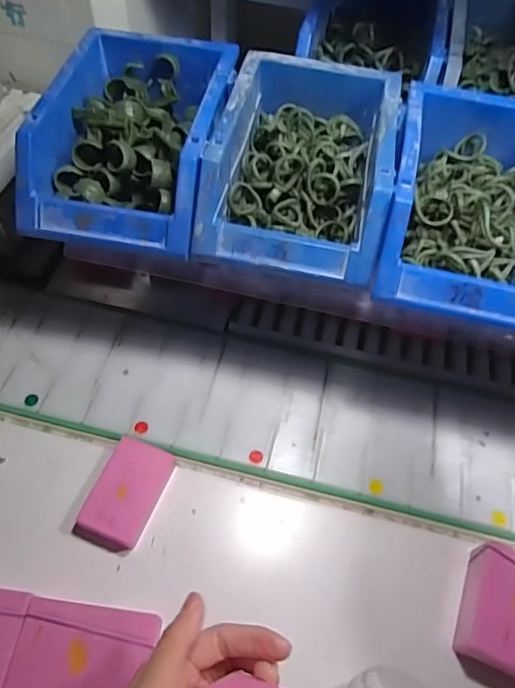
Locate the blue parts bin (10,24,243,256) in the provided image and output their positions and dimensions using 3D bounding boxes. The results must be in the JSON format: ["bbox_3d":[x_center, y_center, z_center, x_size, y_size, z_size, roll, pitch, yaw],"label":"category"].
[{"bbox_3d":[-0.090,-0.154,0.388,0.122,0.070,0.175,10,55,4],"label":"blue parts bin"}]

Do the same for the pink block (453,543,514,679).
[{"bbox_3d":[0.168,0.180,0.347,0.057,0.026,0.075,23,57,12],"label":"pink block"}]

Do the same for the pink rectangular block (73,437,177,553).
[{"bbox_3d":[-0.097,0.109,0.384,0.044,0.018,0.078,20,56,10],"label":"pink rectangular block"}]

